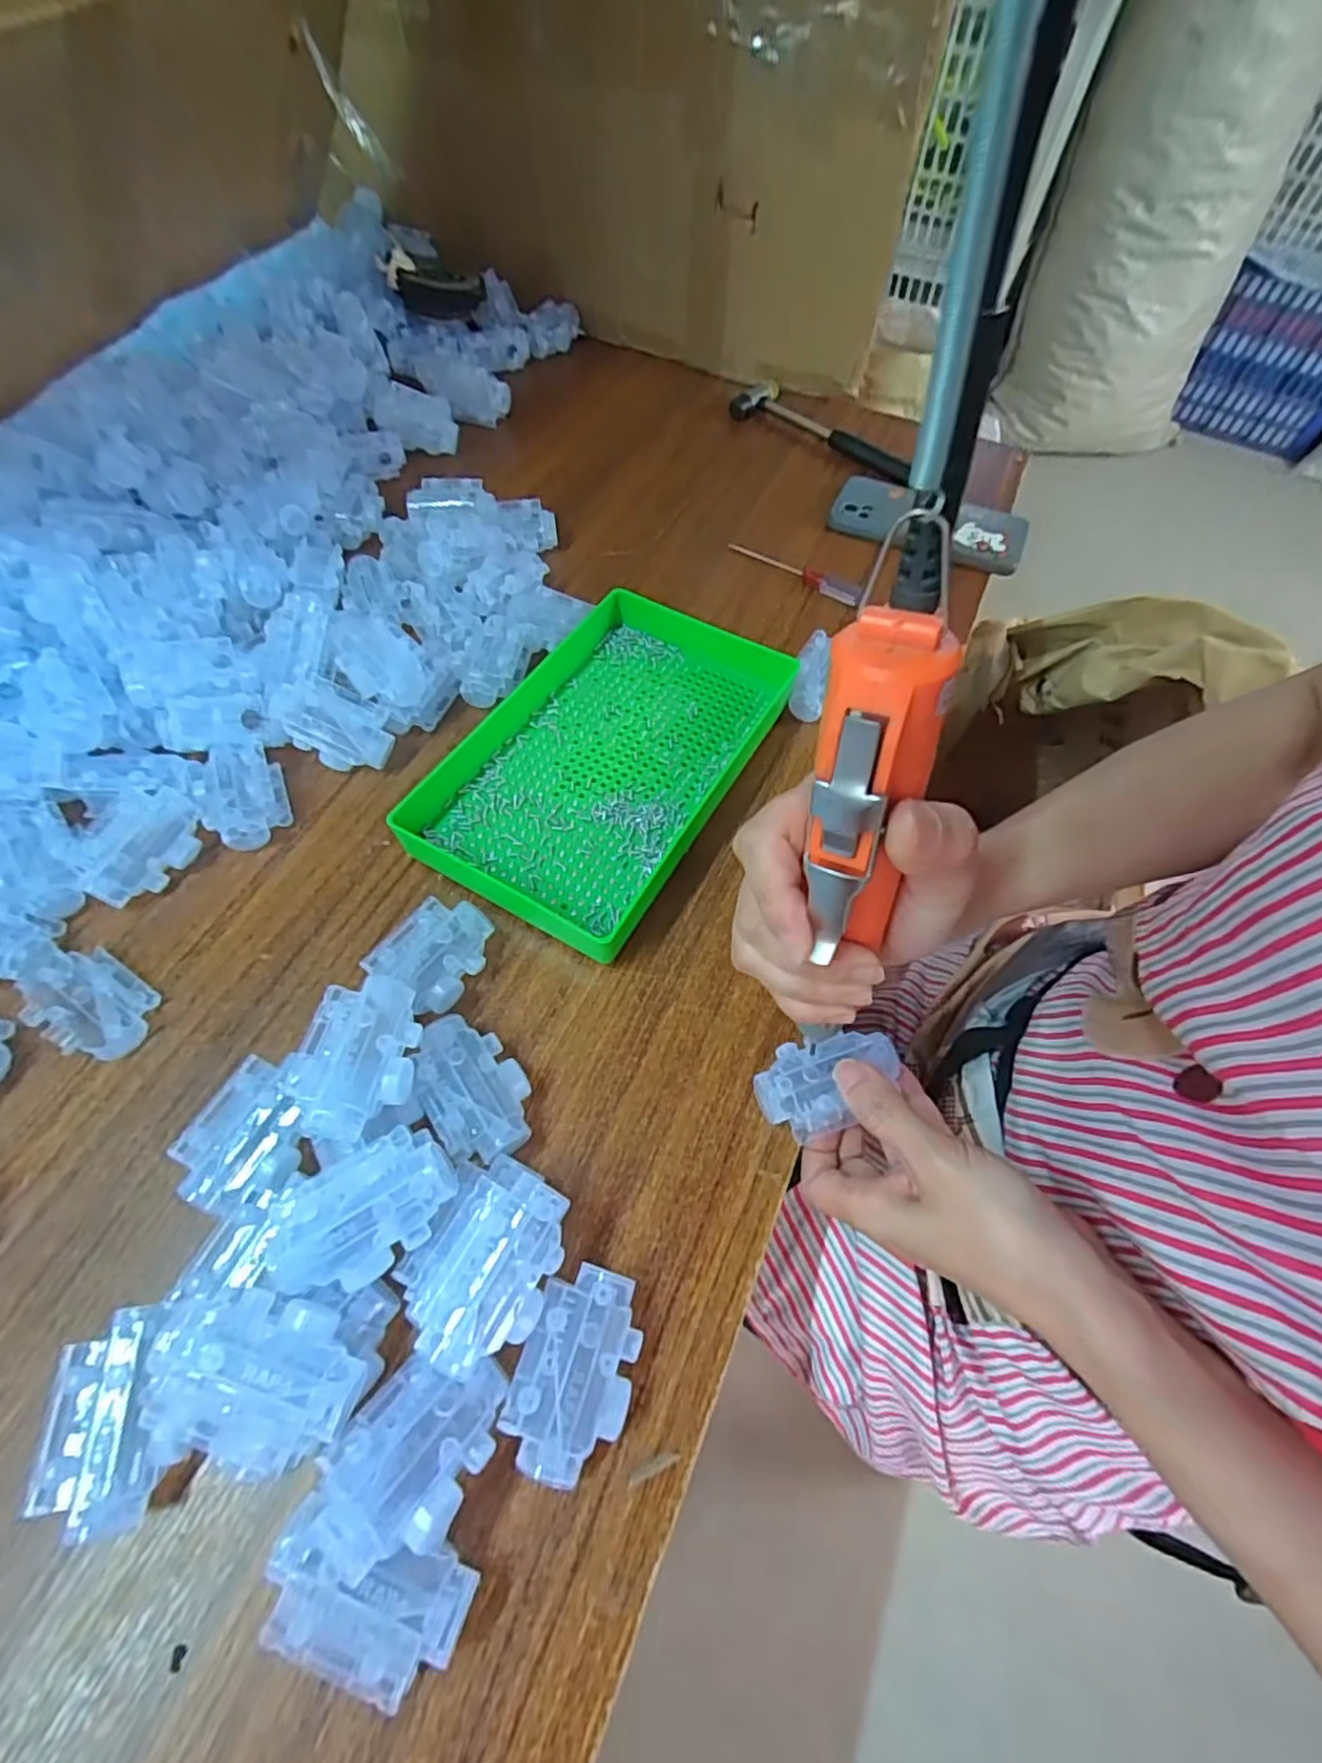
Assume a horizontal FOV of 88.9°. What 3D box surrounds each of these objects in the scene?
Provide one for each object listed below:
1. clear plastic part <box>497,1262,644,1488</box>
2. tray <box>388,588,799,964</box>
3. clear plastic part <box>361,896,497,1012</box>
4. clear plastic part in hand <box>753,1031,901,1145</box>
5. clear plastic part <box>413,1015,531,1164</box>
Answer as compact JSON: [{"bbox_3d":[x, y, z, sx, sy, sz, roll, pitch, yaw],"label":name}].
[{"bbox_3d":[-0.033,0.195,0.271,0.044,0.029,0.068,15,59,5],"label":"clear plastic part"},{"bbox_3d":[-0.036,-0.082,0.434,0.160,0.037,0.243,28,62,13],"label":"tray"},{"bbox_3d":[-0.118,0.039,0.359,0.043,0.030,0.058,31,62,14],"label":"clear plastic part"},{"bbox_3d":[0.083,0.098,0.331,0.070,0.022,0.042,-10,61,-10],"label":"clear plastic part in hand"},{"bbox_3d":[-0.090,0.098,0.322,0.046,0.018,0.069,-27,70,-33],"label":"clear plastic part"}]

